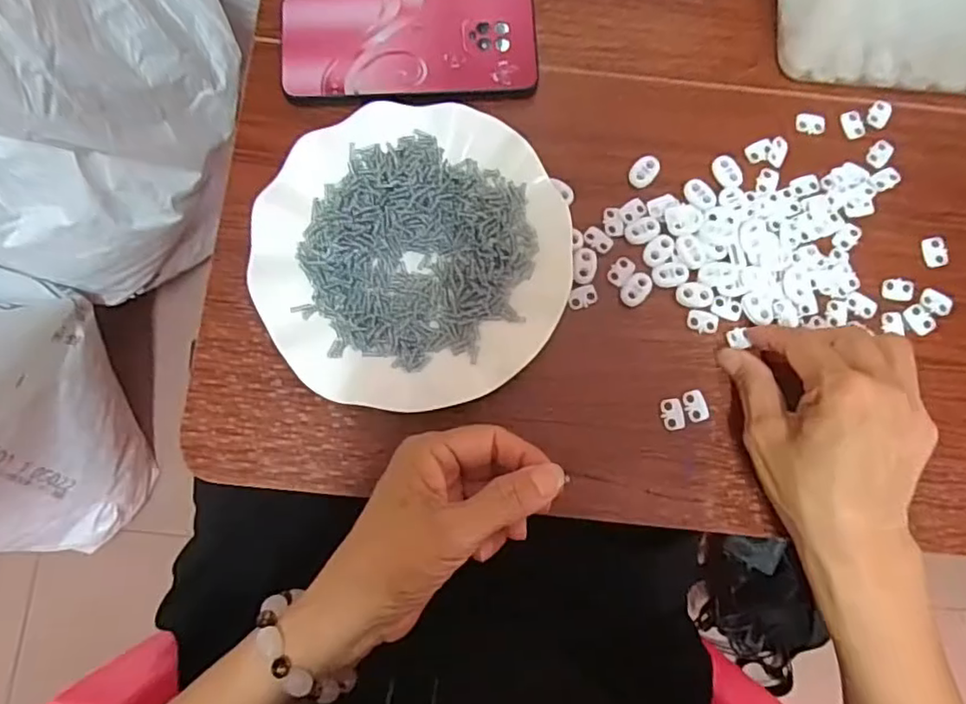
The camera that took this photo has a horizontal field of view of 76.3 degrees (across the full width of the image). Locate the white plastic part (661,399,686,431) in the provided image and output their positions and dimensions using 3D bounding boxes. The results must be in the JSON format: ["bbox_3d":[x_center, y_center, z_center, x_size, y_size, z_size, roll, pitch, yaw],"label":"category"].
[{"bbox_3d":[0.115,0.038,0.369,0.014,0.004,0.018,-6,81,-2],"label":"white plastic part"}]

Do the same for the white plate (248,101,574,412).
[{"bbox_3d":[-0.042,-0.061,0.368,0.180,0.016,0.181,0,81,-1],"label":"white plate"}]

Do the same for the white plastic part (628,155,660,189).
[{"bbox_3d":[0.104,-0.117,0.395,0.014,0.004,0.023,40,82,5],"label":"white plastic part"}]

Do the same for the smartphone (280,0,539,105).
[{"bbox_3d":[-0.048,-0.201,0.403,0.162,0.009,0.082,-4,81,-2],"label":"smartphone"}]

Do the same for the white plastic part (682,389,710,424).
[{"bbox_3d":[0.129,0.033,0.371,0.014,0.004,0.019,-20,82,-4],"label":"white plastic part"}]

